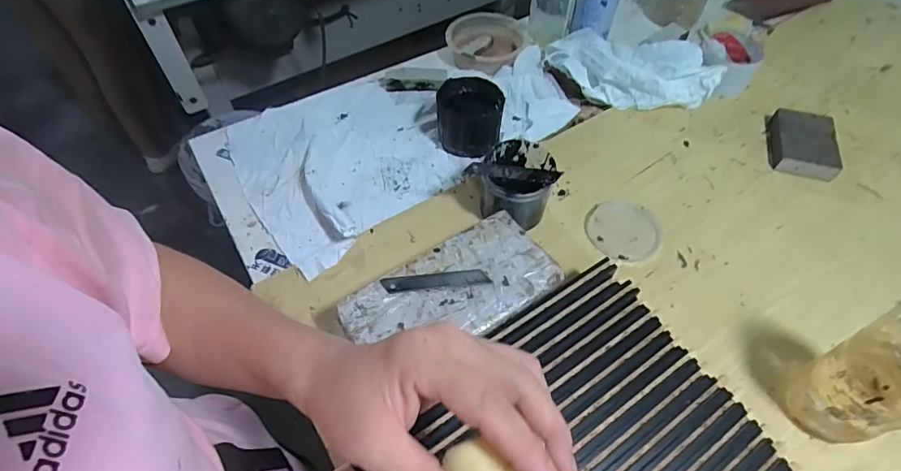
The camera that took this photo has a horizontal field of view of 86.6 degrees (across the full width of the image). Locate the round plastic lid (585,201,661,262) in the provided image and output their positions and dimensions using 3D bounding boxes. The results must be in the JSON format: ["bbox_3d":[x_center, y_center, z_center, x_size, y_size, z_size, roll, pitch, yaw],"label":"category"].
[{"bbox_3d":[0.201,-0.007,0.559,0.082,0.013,0.081,0,55,0],"label":"round plastic lid"}]

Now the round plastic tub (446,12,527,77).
[{"bbox_3d":[0.059,-0.308,0.785,0.130,0.046,0.142,-2,55,2],"label":"round plastic tub"}]

